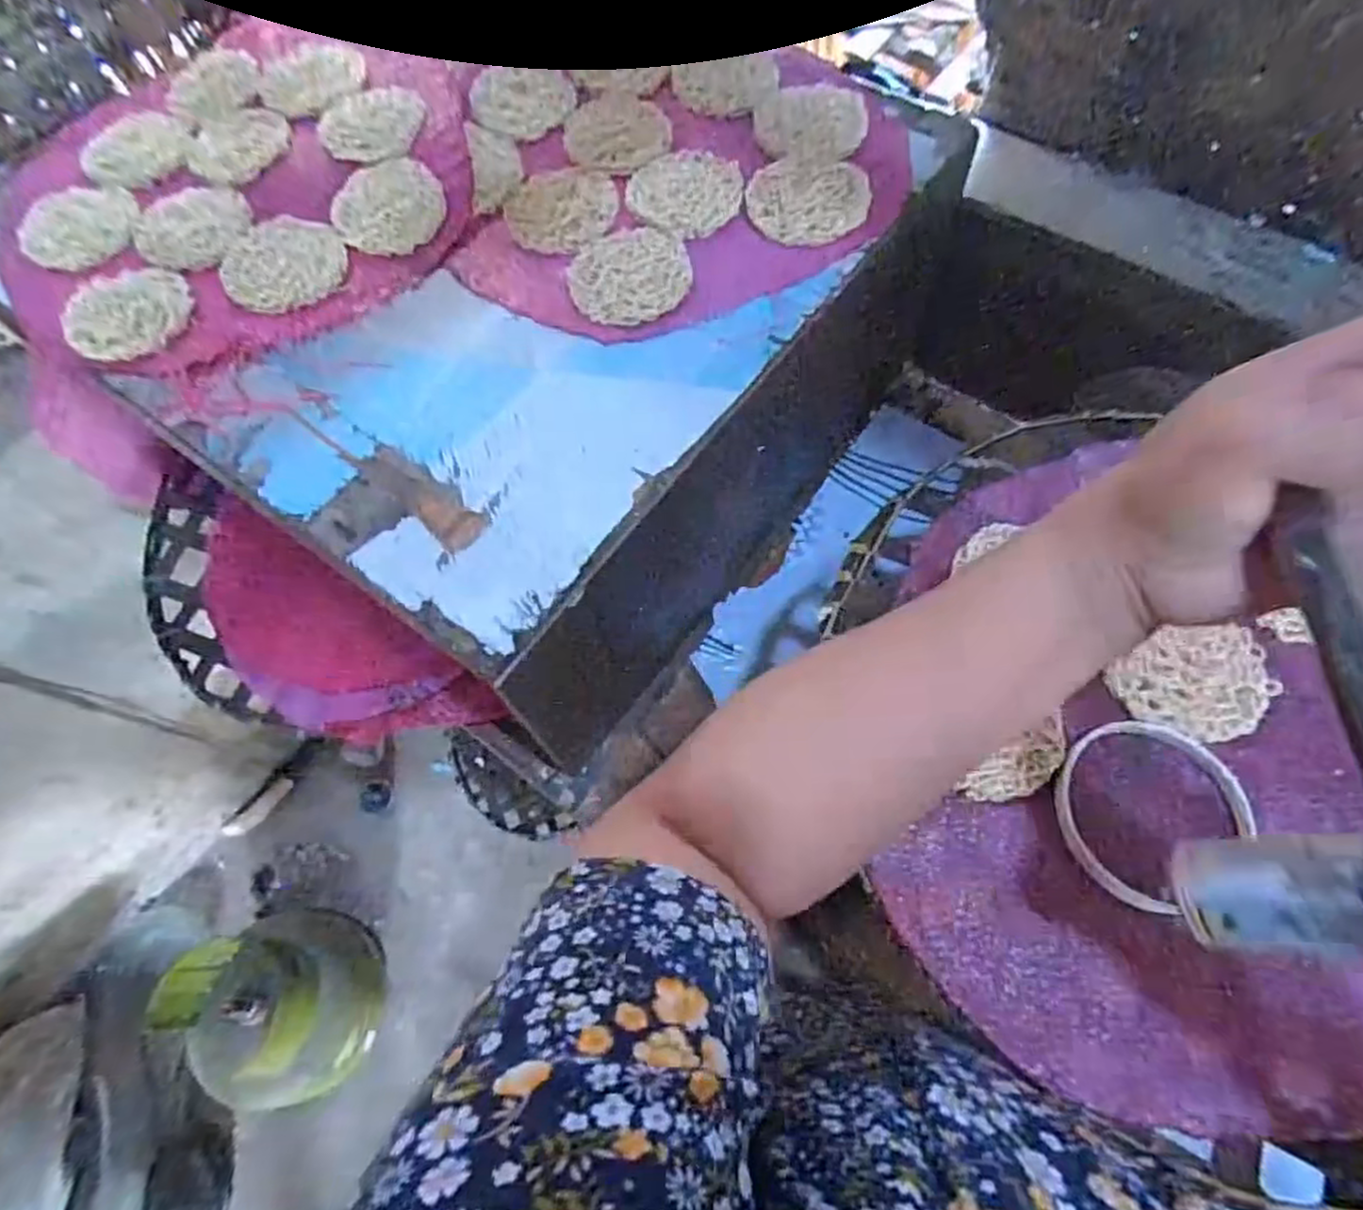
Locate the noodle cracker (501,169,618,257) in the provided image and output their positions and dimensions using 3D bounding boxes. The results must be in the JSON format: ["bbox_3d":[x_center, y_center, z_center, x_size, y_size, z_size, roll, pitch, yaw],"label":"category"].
[{"bbox_3d":[-0.082,-0.275,0.510,0.075,0.007,0.075,-2,66,4],"label":"noodle cracker"}]

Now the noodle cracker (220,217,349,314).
[{"bbox_3d":[-0.268,-0.231,0.496,0.074,0.004,0.079,-2,66,4],"label":"noodle cracker"}]

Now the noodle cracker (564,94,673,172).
[{"bbox_3d":[-0.048,-0.349,0.543,0.077,0.006,0.086,-29,67,-8],"label":"noodle cracker"}]

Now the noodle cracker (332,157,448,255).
[{"bbox_3d":[-0.203,-0.279,0.514,0.074,0.012,0.076,-2,66,4],"label":"noodle cracker"}]

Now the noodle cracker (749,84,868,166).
[{"bbox_3d":[0.093,-0.349,0.532,0.078,0.006,0.092,6,67,7],"label":"noodle cracker"}]

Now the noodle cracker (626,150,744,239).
[{"bbox_3d":[0.003,-0.285,0.509,0.076,0.005,0.077,-2,66,4],"label":"noodle cracker"}]

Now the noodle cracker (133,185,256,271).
[{"bbox_3d":[-0.340,-0.265,0.514,0.076,0.004,0.075,-2,66,4],"label":"noodle cracker"}]

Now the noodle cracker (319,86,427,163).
[{"bbox_3d":[-0.228,-0.356,0.546,0.075,0.006,0.079,3,66,6],"label":"noodle cracker"}]

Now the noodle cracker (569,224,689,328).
[{"bbox_3d":[-0.033,-0.217,0.479,0.077,0.011,0.075,-2,66,4],"label":"noodle cracker"}]

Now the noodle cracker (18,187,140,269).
[{"bbox_3d":[-0.424,-0.268,0.519,0.076,0.008,0.094,-38,69,-12],"label":"noodle cracker"}]

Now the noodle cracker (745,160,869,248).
[{"bbox_3d":[0.086,-0.273,0.499,0.080,0.010,0.073,3,66,6],"label":"noodle cracker"}]

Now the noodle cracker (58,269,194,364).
[{"bbox_3d":[-0.360,-0.191,0.478,0.081,0.009,0.076,-2,66,4],"label":"noodle cracker"}]

